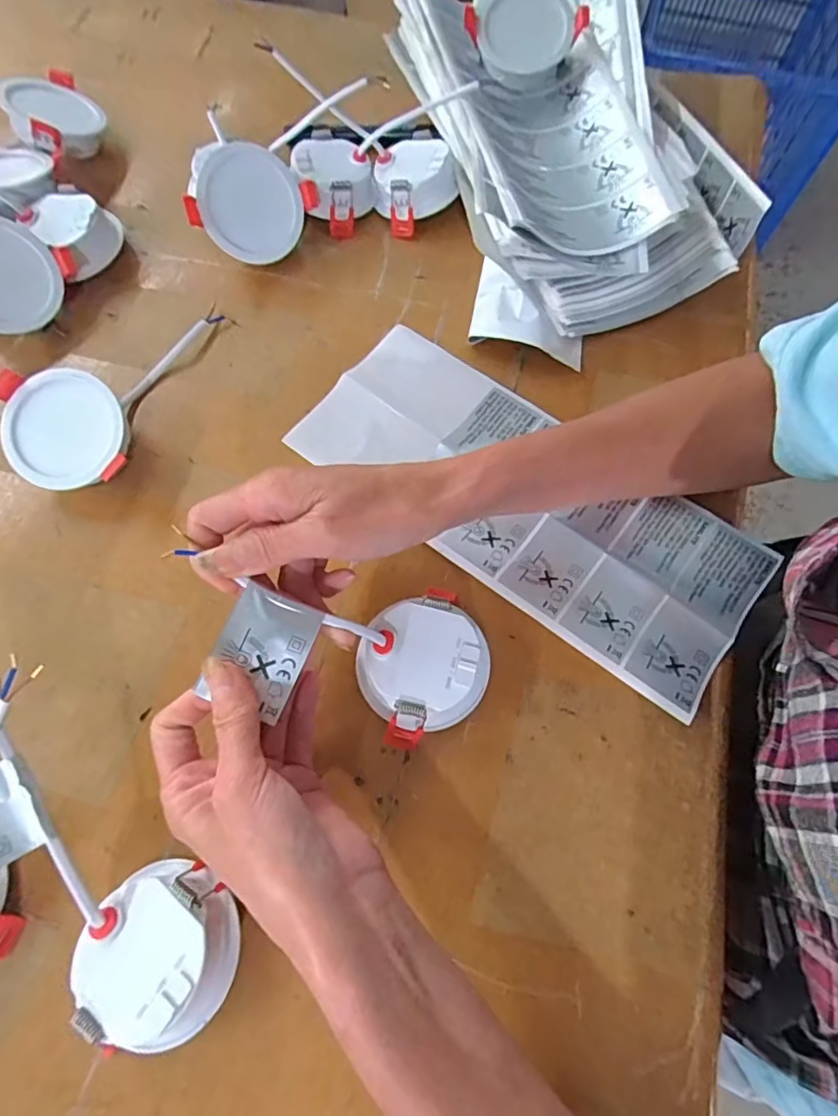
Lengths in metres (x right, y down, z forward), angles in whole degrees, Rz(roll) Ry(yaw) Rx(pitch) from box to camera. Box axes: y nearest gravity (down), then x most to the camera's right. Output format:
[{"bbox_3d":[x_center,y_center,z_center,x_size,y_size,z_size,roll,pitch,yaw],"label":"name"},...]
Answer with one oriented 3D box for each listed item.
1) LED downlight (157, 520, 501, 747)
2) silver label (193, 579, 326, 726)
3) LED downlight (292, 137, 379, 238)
[{"bbox_3d":[-0.034,0.028,0.292,0.153,0.075,0.082,29,71,10],"label":"LED downlight"},{"bbox_3d":[-0.074,0.044,0.263,0.040,0.004,0.054,26,77,-10],"label":"silver label"},{"bbox_3d":[-0.065,-0.290,0.436,0.057,0.035,0.070,-9,69,-4],"label":"LED downlight"}]

